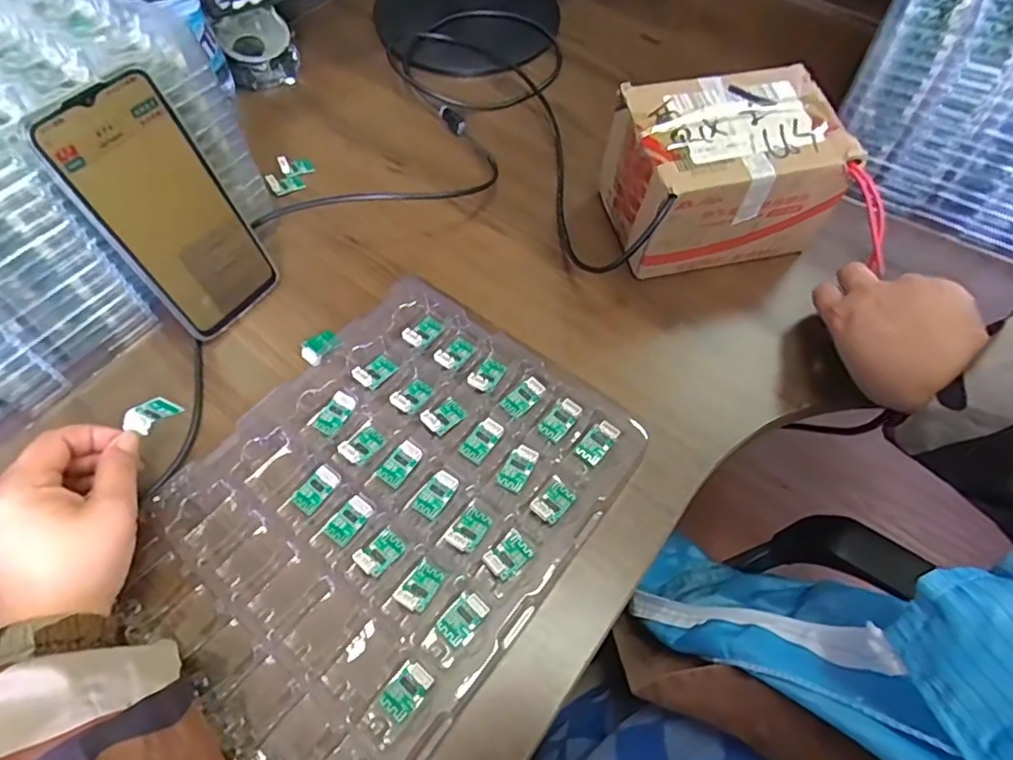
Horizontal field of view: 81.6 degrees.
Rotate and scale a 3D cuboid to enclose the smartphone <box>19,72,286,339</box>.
[{"bbox_3d":[-0.207,-0.101,0.370,0.009,0.162,0.074,27,61,33],"label":"smartphone"}]

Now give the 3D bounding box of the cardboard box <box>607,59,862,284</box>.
[{"bbox_3d":[0.158,-0.148,0.442,0.144,0.107,0.105,-8,60,-6],"label":"cardboard box"}]

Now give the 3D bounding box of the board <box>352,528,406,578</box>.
[{"bbox_3d":[-0.073,0.100,0.339,0.018,0.009,0.026,40,66,17],"label":"board"}]

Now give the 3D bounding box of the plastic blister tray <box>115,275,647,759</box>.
[{"bbox_3d":[-0.073,0.070,0.351,0.211,0.014,0.280,35,65,15],"label":"plastic blister tray"}]

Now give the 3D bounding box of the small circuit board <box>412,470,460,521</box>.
[{"bbox_3d":[-0.043,0.070,0.361,0.018,0.005,0.029,33,64,14],"label":"small circuit board"}]

